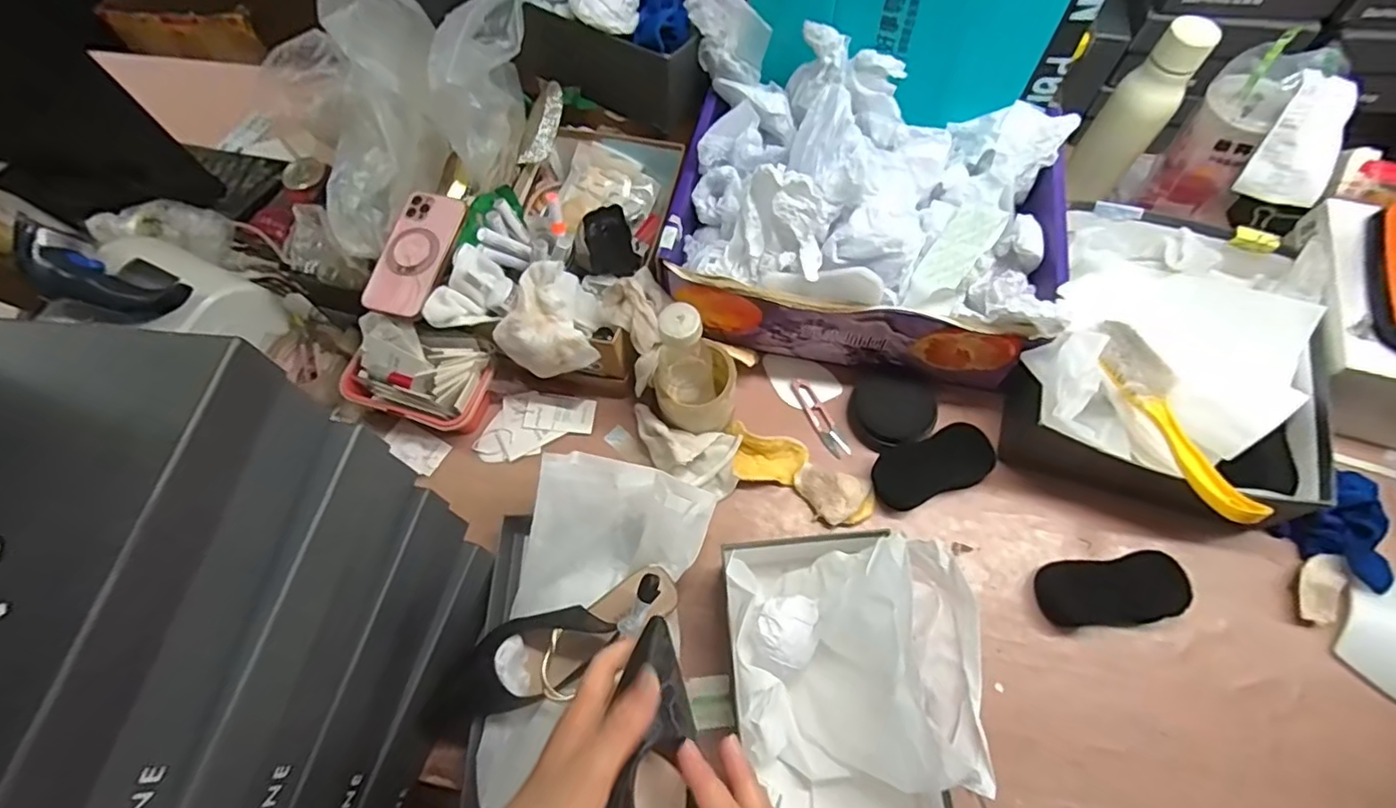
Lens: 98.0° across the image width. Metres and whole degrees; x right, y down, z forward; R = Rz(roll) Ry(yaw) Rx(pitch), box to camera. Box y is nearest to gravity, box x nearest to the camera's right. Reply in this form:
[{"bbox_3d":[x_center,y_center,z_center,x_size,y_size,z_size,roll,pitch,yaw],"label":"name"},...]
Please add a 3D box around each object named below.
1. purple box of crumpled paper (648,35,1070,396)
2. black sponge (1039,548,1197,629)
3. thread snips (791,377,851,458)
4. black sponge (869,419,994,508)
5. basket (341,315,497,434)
[{"bbox_3d":[0.177,-0.202,0.666,0.387,0.195,0.266,11,66,7],"label":"purple box of crumpled paper"},{"bbox_3d":[0.405,0.184,0.596,0.128,0.026,0.061,-10,65,13],"label":"black sponge"},{"bbox_3d":[0.137,0.015,0.694,0.023,0.007,0.107,-25,67,-9],"label":"thread snips"},{"bbox_3d":[0.252,0.065,0.652,0.121,0.034,0.062,-19,66,-6],"label":"black sponge"},{"bbox_3d":[-0.321,-0.031,0.690,0.164,0.094,0.099,14,67,9],"label":"basket"}]

